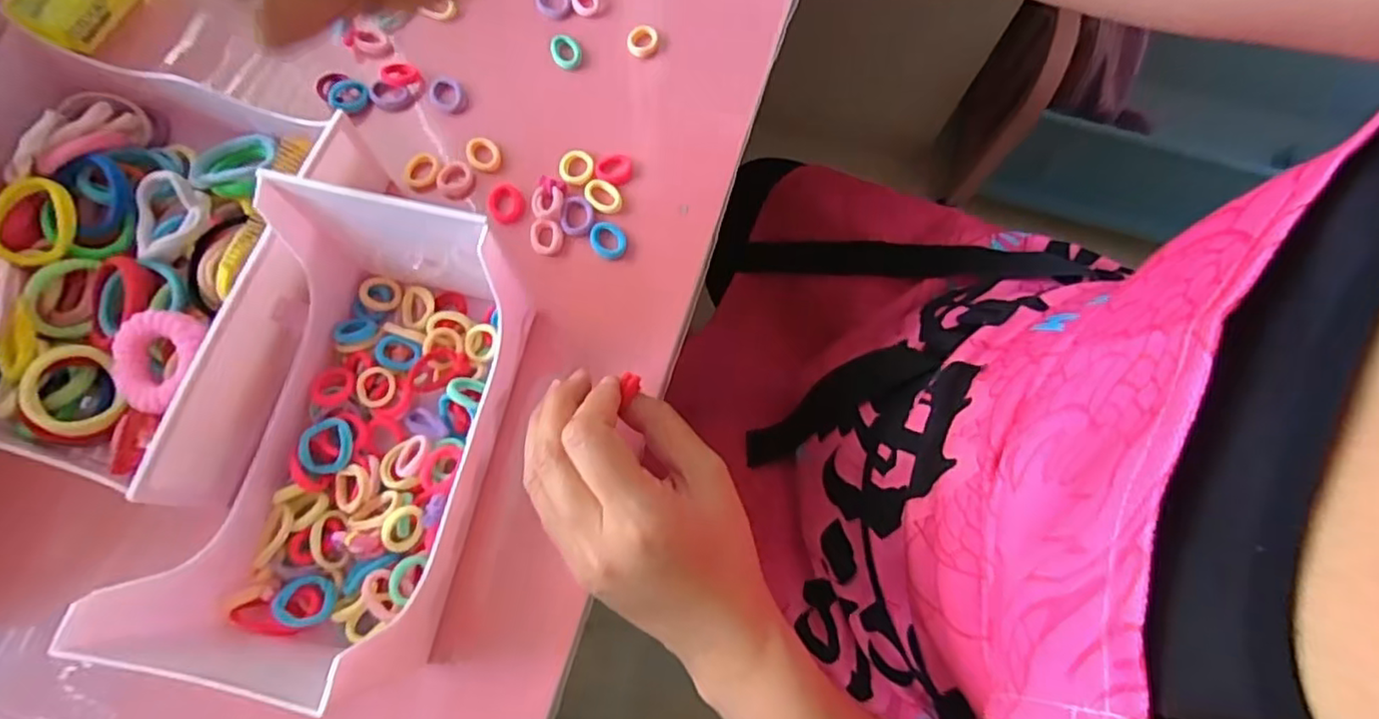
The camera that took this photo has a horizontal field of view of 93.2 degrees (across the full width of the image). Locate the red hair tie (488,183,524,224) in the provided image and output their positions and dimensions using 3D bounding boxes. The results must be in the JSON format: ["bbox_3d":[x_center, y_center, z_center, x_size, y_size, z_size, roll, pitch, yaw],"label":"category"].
[{"bbox_3d":[-0.099,-0.085,0.353,0.019,0.007,0.024,-25,76,-9],"label":"red hair tie"}]

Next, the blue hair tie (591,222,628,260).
[{"bbox_3d":[-0.043,-0.064,0.350,0.018,0.005,0.020,-29,77,-10],"label":"blue hair tie"}]

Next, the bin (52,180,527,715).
[{"bbox_3d":[-0.150,0.033,0.271,0.109,0.094,0.208,14,74,2],"label":"bin"}]

